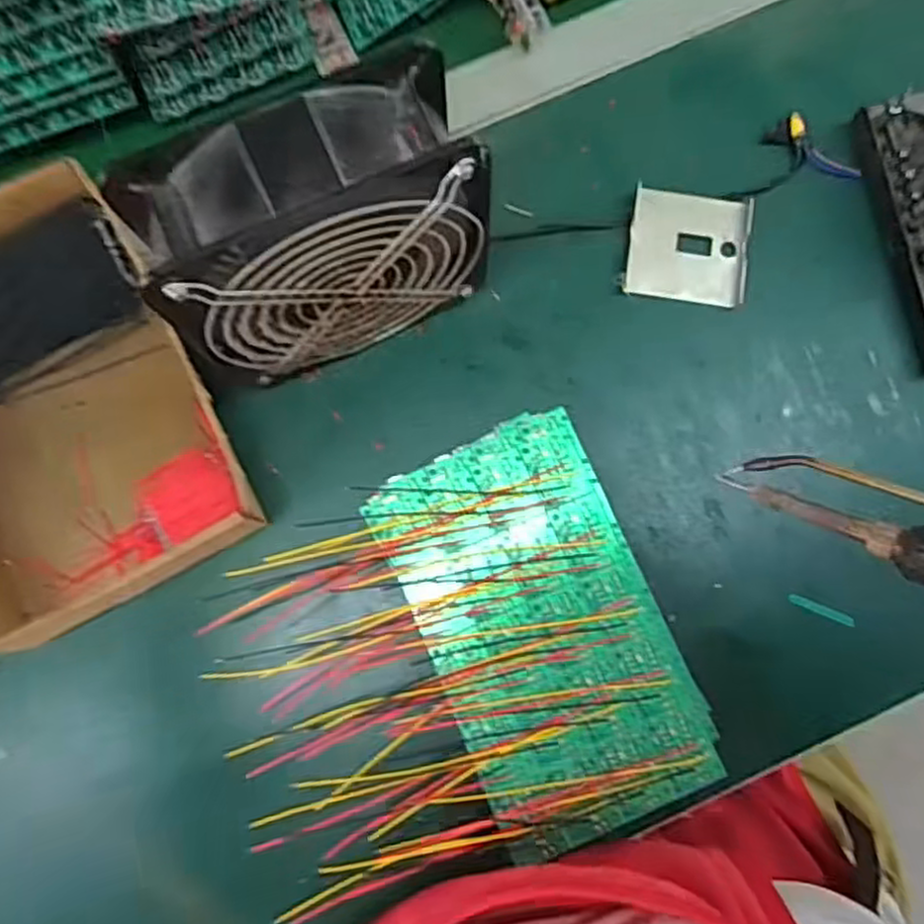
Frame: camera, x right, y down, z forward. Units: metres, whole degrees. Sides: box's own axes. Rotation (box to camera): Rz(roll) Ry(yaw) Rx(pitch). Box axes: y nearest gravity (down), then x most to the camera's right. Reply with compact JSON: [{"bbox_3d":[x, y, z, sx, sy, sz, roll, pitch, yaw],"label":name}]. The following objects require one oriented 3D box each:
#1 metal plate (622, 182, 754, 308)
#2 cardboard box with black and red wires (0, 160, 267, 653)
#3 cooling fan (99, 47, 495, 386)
[{"bbox_3d":[0.133,-0.127,0.427,0.069,0.012,0.063,9,80,3],"label":"metal plate"},{"bbox_3d":[-0.220,-0.035,0.396,0.153,0.043,0.244,-29,80,-4],"label":"cardboard box with black and red wires"},{"bbox_3d":[-0.063,-0.104,0.355,0.149,0.152,0.059,-24,80,-3],"label":"cooling fan"}]

